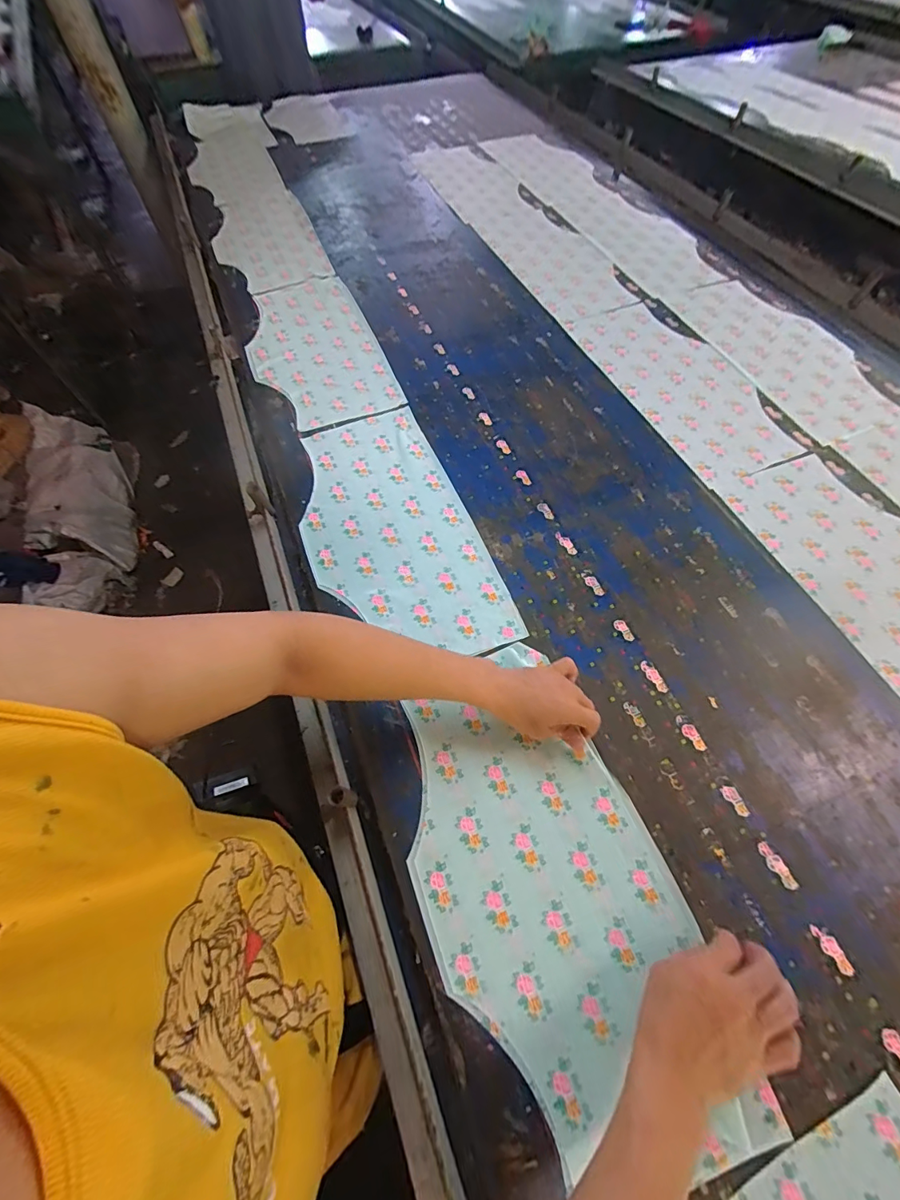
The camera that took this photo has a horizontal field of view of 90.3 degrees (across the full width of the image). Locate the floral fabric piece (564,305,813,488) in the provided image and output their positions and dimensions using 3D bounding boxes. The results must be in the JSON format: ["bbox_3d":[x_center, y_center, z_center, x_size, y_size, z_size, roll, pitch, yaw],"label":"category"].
[{"bbox_3d":[0.437,-0.428,0.865,0.233,0.008,0.508,-16,61,-10],"label":"floral fabric piece"}]

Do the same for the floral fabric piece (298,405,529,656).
[{"bbox_3d":[-0.100,-0.120,0.700,0.244,0.005,0.487,-18,61,-11],"label":"floral fabric piece"}]

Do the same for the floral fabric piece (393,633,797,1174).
[{"bbox_3d":[0.096,0.297,0.475,0.246,0.007,0.468,-21,63,-8],"label":"floral fabric piece"}]

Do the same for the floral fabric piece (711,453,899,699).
[{"bbox_3d":[0.627,-0.021,0.638,0.239,0.008,0.488,-18,61,-11],"label":"floral fabric piece"}]

